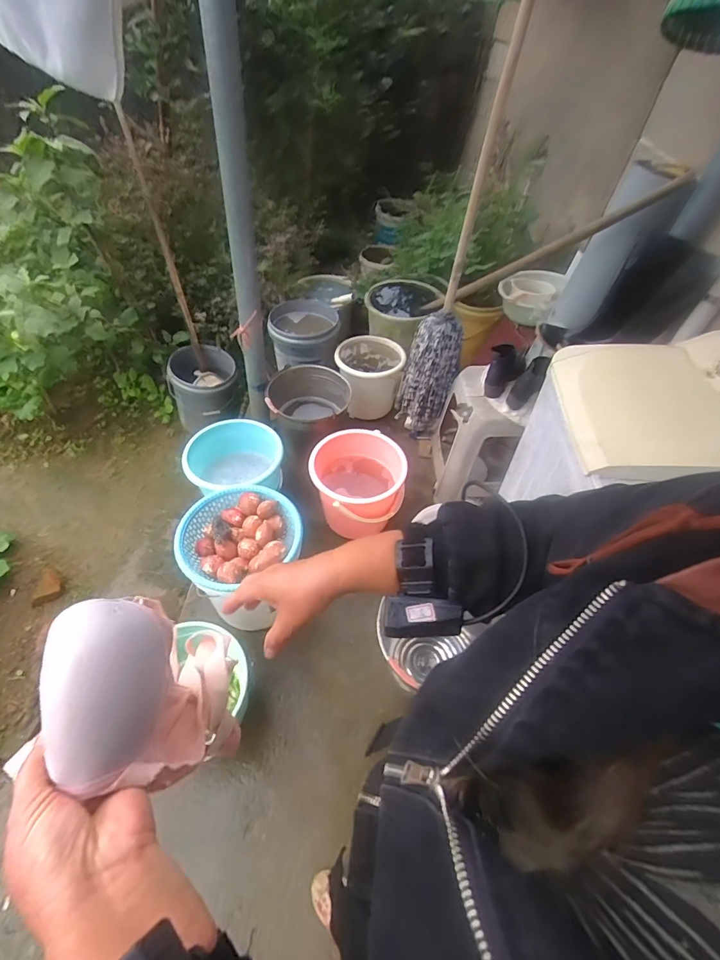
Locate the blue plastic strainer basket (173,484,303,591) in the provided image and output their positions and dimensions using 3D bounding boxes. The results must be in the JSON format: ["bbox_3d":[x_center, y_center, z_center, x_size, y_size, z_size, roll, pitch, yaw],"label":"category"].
[{"bbox_3d":[-0.339,0.143,1.188,0.328,0.080,0.296,-29,59,-27],"label":"blue plastic strainer basket"}]

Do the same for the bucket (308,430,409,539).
[{"bbox_3d":[-0.012,0.030,1.501,0.311,0.255,0.328,3,50,-4],"label":"bucket"}]

